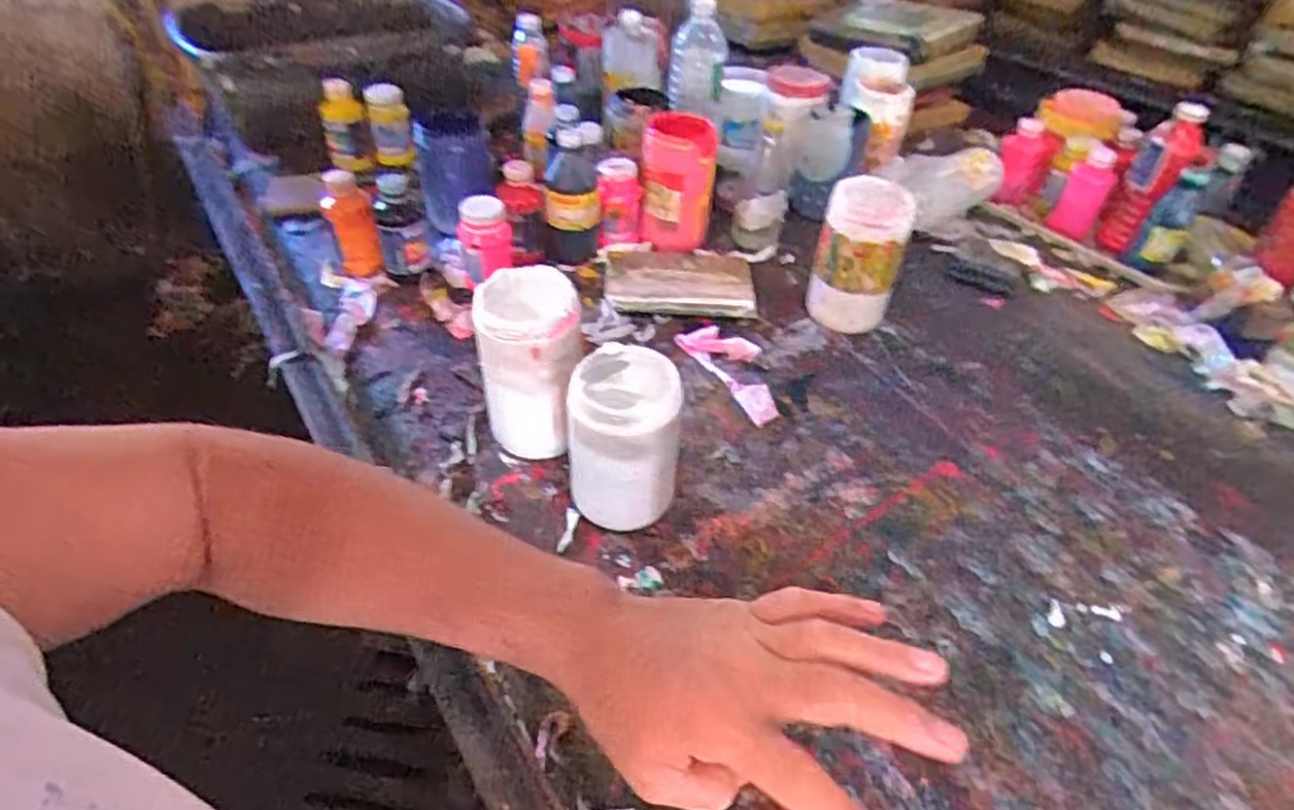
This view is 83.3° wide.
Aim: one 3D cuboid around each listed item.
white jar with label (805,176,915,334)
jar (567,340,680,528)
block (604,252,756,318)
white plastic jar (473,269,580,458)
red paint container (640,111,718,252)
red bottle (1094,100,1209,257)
[{"bbox_3d":[0.254,-0.173,0.872,0.100,0.173,0.083,16,45,13],"label":"white jar with label"},{"bbox_3d":[-0.020,0.030,0.643,0.089,0.159,0.086,3,44,0],"label":"jar"},{"bbox_3d":[0.042,-0.157,0.943,0.190,0.025,0.121,3,44,1],"label":"block"},{"bbox_3d":[-0.111,-0.038,0.700,0.088,0.164,0.096,1,44,-1],"label":"white plastic jar"},{"bbox_3d":[0.039,-0.301,0.980,0.099,0.160,0.094,4,44,2],"label":"red paint container"},{"bbox_3d":[0.705,-0.308,1.019,0.078,0.193,0.078,31,50,26],"label":"red bottle"}]

